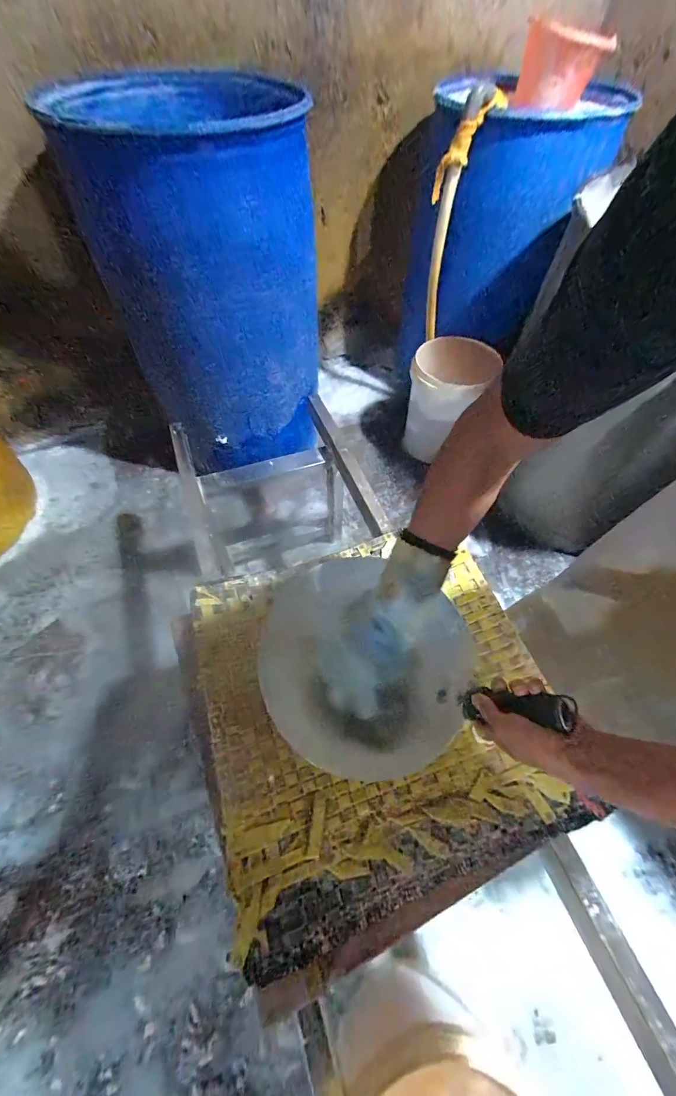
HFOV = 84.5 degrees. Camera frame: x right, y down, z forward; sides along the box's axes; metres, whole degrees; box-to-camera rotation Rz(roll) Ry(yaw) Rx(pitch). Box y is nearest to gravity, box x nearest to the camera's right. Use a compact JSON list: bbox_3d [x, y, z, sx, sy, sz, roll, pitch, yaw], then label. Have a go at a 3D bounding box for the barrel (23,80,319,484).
[{"bbox_3d":[-0.334,-0.717,1.118,0.589,0.861,0.472,-20,60,-14],"label":"barrel"}]

